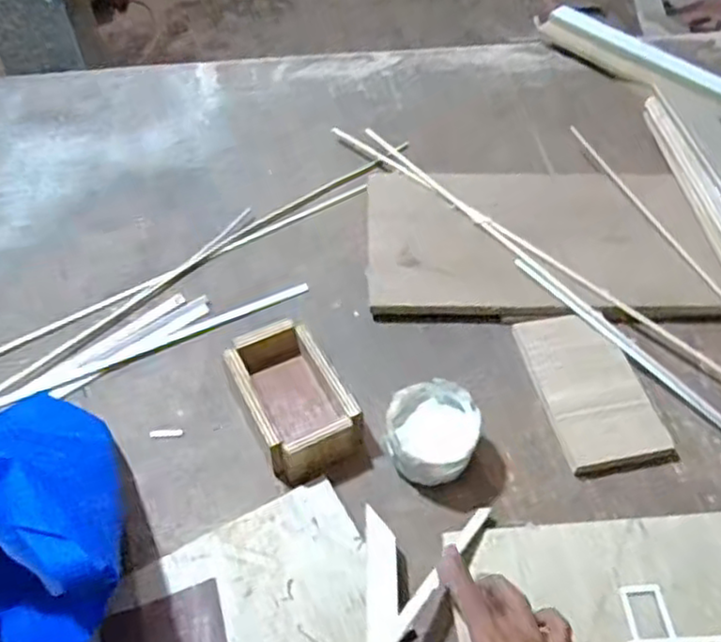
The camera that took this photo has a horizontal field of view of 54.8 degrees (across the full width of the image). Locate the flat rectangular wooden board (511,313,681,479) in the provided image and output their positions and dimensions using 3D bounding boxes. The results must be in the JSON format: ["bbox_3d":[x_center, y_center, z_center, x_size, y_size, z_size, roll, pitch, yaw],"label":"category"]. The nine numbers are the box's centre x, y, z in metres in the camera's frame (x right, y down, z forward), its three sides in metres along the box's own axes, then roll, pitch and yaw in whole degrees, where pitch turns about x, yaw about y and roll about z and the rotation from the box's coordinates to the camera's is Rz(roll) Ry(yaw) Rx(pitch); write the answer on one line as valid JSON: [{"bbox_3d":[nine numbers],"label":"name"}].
[{"bbox_3d":[0.244,0.071,0.739,0.108,0.017,0.187,-12,52,-9],"label":"flat rectangular wooden board"}]

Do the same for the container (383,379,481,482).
[{"bbox_3d":[0.069,0.113,0.680,0.086,0.056,0.093,0,51,0],"label":"container"}]

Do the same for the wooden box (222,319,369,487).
[{"bbox_3d":[-0.069,0.079,0.706,0.099,0.050,0.161,-24,55,-18],"label":"wooden box"}]

